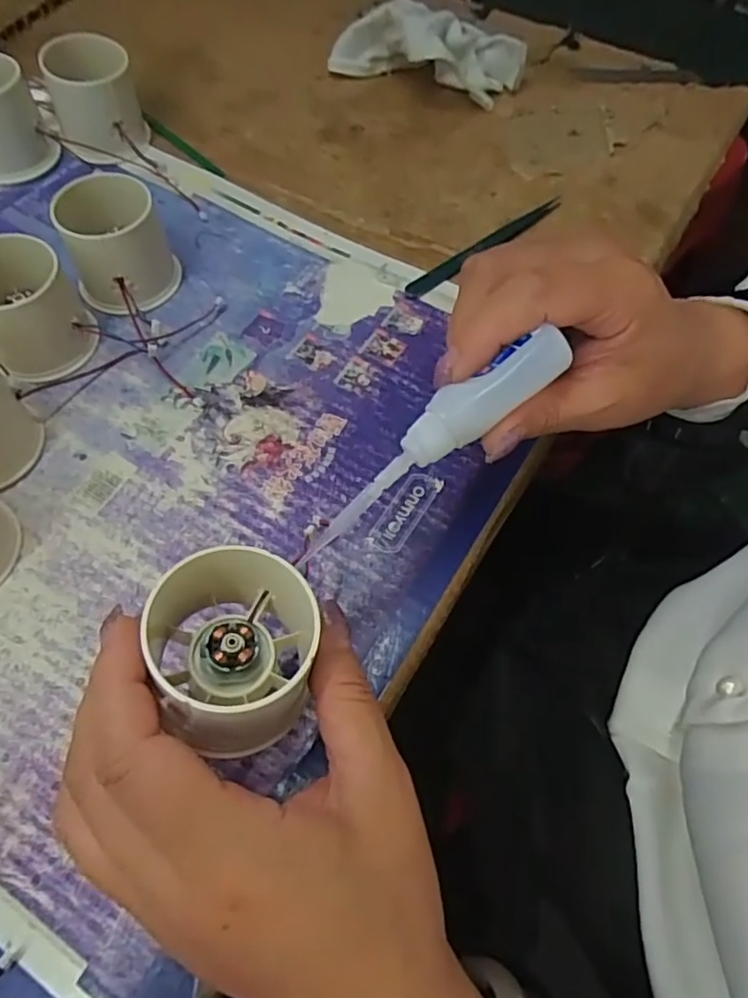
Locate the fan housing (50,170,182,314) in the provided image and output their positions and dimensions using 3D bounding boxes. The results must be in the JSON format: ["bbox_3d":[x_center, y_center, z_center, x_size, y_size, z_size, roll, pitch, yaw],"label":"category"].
[{"bbox_3d":[-0.138,-0.136,0.341,0.053,0.052,0.050,1,62,-2],"label":"fan housing"}]

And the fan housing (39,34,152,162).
[{"bbox_3d":[-0.173,-0.248,0.394,0.051,0.055,0.052,-19,65,-12],"label":"fan housing"}]

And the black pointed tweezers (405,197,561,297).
[{"bbox_3d":[0.069,-0.155,0.384,0.126,0.005,0.013,-35,69,-19],"label":"black pointed tweezers"}]

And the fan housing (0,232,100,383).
[{"bbox_3d":[-0.177,-0.097,0.320,0.053,0.047,0.056,-33,69,-18],"label":"fan housing"}]

